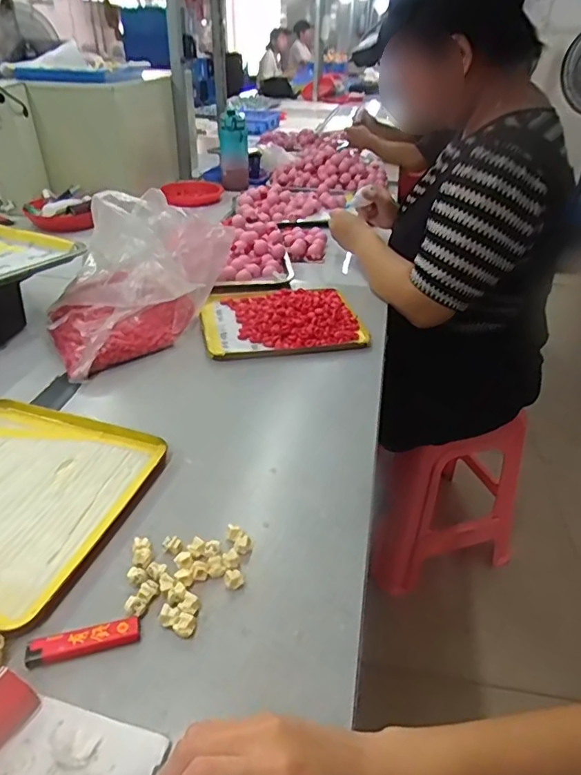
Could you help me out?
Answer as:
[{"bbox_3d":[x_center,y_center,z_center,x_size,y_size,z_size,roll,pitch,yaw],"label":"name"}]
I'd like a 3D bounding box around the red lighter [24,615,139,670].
[{"bbox_3d":[-0.153,0.188,0.387,0.078,0.006,0.020,-7,37,-16],"label":"red lighter"}]

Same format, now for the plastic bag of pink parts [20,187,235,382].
[{"bbox_3d":[-0.241,-0.165,0.760,0.191,0.164,0.258,29,43,35],"label":"plastic bag of pink parts"}]

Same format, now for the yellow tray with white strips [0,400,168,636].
[{"bbox_3d":[-0.294,0.104,0.522,0.255,0.020,0.243,13,36,11],"label":"yellow tray with white strips"}]

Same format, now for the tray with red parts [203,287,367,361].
[{"bbox_3d":[-0.012,-0.116,0.832,0.244,0.029,0.212,-5,34,-9],"label":"tray with red parts"}]

